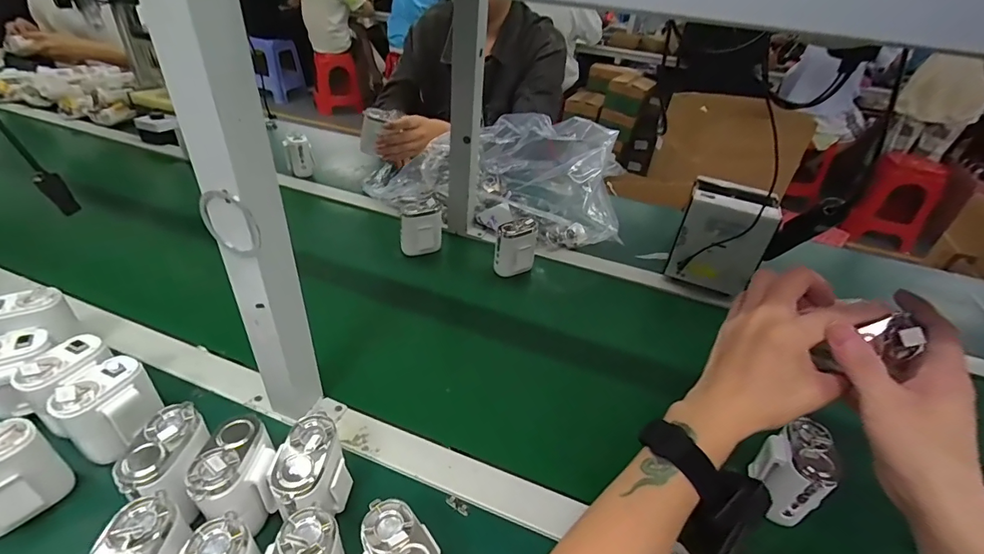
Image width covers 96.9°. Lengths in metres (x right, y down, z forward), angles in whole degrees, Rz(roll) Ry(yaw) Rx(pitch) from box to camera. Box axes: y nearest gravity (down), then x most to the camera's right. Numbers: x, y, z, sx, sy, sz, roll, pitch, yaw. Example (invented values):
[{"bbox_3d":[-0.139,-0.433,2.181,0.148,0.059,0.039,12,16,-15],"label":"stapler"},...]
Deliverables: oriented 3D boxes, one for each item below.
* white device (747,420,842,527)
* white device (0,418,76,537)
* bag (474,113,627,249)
[{"bbox_3d":[0.282,0.181,0.412,0.043,0.080,0.062,17,37,15],"label":"white device"},{"bbox_3d":[-0.384,0.163,0.345,0.044,0.082,0.065,21,38,19],"label":"white device"},{"bbox_3d":[0.112,-0.210,0.860,0.288,0.174,0.329,5,36,-1],"label":"bag"}]

